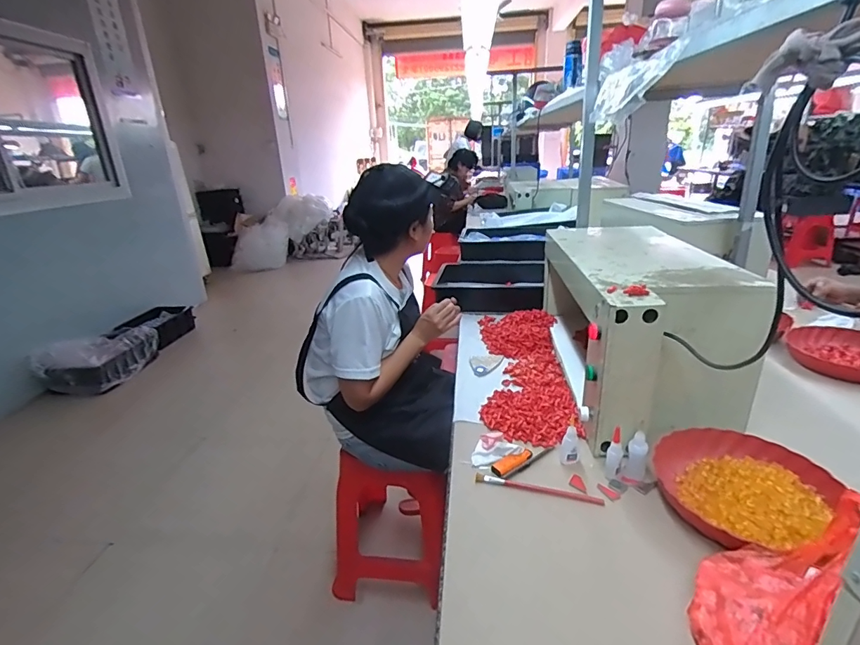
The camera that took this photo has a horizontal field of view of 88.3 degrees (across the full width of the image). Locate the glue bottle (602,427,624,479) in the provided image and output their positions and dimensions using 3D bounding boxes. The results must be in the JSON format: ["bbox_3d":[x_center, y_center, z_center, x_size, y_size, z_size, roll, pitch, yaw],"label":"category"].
[{"bbox_3d":[0.298,0.210,0.715,0.027,0.077,0.028,7,23,24],"label":"glue bottle"}]

